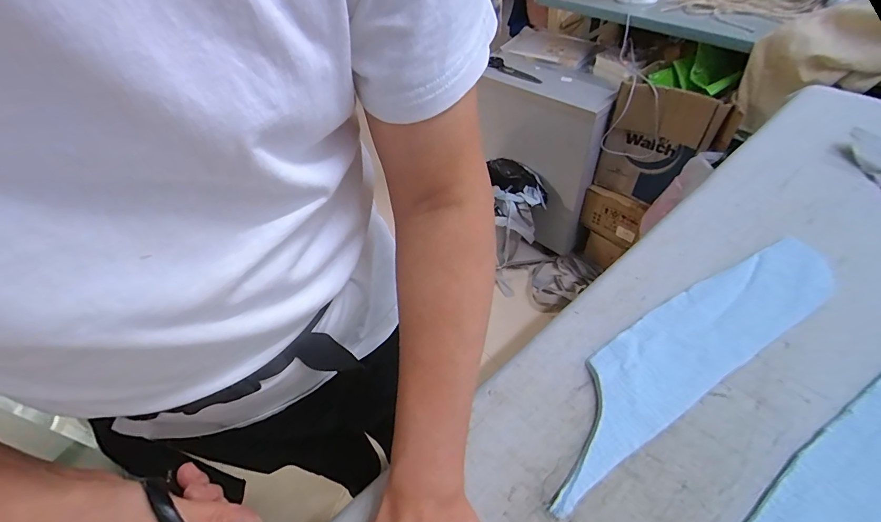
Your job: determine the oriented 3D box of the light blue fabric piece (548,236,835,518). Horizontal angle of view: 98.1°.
[{"bbox_3d":[0.248,0.080,0.379,0.407,0.012,0.084,-27,51,-17],"label":"light blue fabric piece"}]

